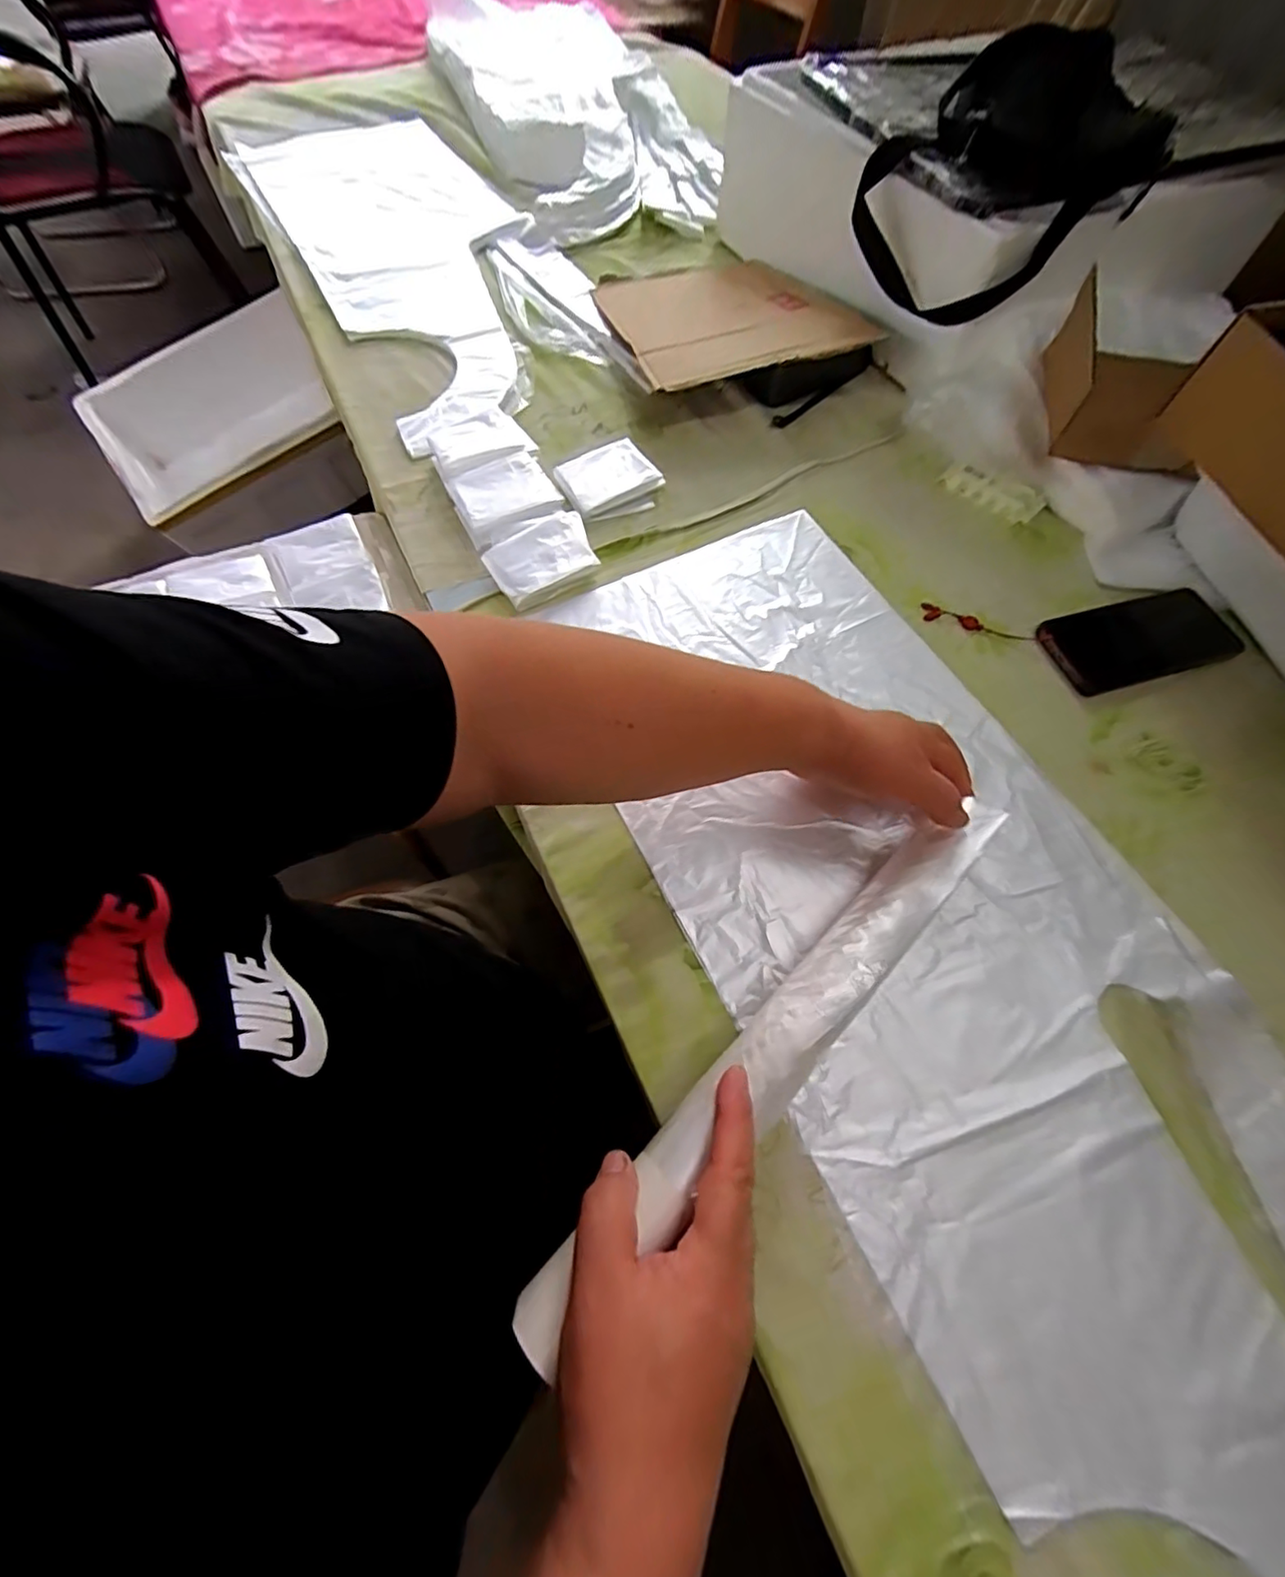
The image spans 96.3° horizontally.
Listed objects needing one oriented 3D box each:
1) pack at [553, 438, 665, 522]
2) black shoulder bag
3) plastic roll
[{"bbox_3d":[-0.031,-0.307,0.576,0.095,0.025,0.071,-30,68,-15],"label":"pack"},{"bbox_3d":[0.335,-0.568,0.552,0.179,0.173,0.183,-23,66,-12],"label":"black shoulder bag"},{"bbox_3d":[0.089,0.130,0.322,0.385,0.030,0.039,-39,71,-20],"label":"plastic roll"}]

